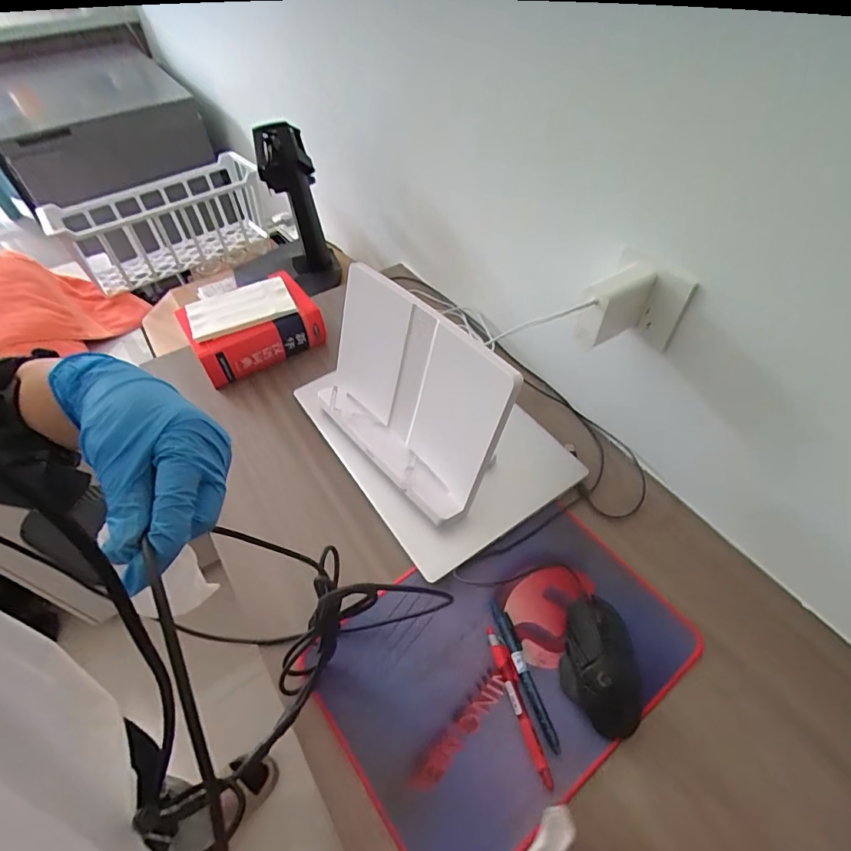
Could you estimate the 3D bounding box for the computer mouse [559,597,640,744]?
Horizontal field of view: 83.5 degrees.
[{"bbox_3d":[0.167,0.227,0.462,0.069,0.033,0.125,0,51,1],"label":"computer mouse"}]

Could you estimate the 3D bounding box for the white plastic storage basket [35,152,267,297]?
[{"bbox_3d":[-0.594,-0.457,1.087,0.403,0.177,0.181,-37,59,-25],"label":"white plastic storage basket"}]

